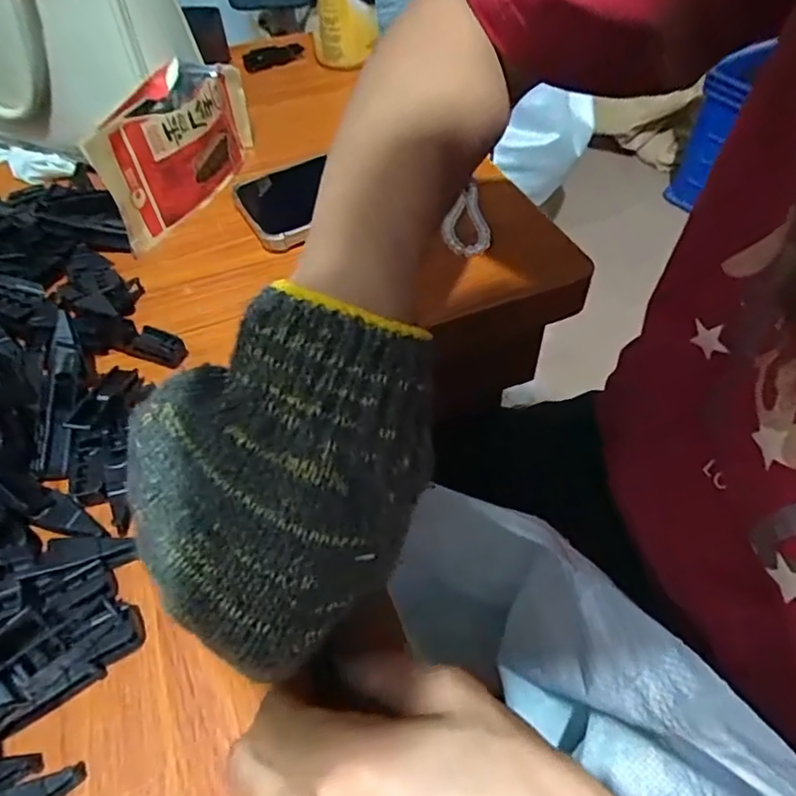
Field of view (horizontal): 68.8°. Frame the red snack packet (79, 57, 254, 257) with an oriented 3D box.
[{"bbox_3d":[-0.156,-0.186,0.427,0.042,0.079,0.163,11,51,10],"label":"red snack packet"}]

